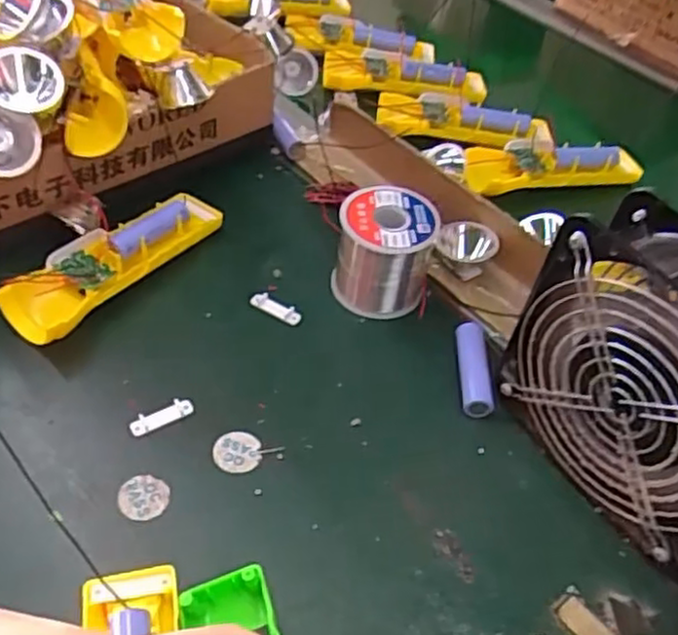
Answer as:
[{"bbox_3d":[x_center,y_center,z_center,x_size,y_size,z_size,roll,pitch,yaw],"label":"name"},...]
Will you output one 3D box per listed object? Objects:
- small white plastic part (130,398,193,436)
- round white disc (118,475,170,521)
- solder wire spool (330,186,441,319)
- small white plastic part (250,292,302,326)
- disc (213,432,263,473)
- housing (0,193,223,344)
[{"bbox_3d":[-0.106,0.059,0.423,0.038,0.005,0.010,-23,54,-25],"label":"small white plastic part"},{"bbox_3d":[-0.106,0.098,0.388,0.027,0.004,0.024,20,55,6],"label":"round white disc"},{"bbox_3d":[0.031,-0.045,0.496,0.065,0.066,0.061,11,46,4],"label":"solder wire spool"},{"bbox_3d":[-0.044,-0.007,0.493,0.038,0.005,0.012,26,50,17],"label":"small white plastic part"},{"bbox_3d":[-0.059,0.078,0.413,0.027,0.004,0.026,3,47,-3],"label":"disc"},{"bbox_3d":[-0.153,-0.041,0.494,0.047,0.032,0.160,30,51,20],"label":"housing"}]

